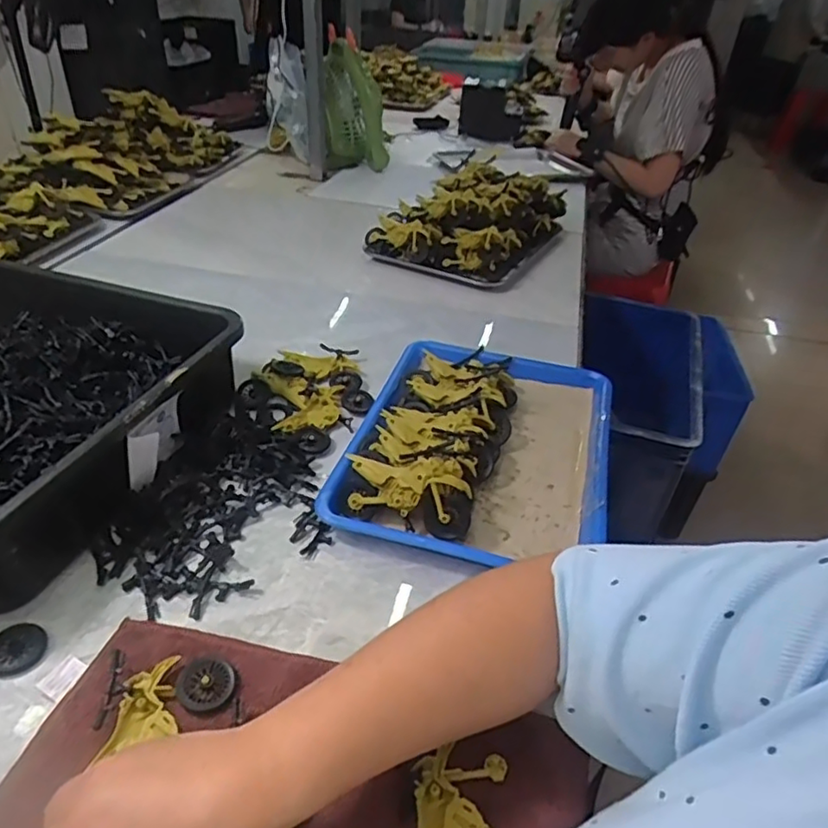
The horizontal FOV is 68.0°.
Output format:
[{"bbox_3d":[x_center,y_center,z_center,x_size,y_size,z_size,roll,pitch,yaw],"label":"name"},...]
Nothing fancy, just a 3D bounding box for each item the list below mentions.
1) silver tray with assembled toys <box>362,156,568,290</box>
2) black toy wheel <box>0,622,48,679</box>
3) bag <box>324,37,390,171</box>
[{"bbox_3d":[0.100,-0.344,1.070,0.243,0.110,0.313,20,39,21],"label":"silver tray with assembled toys"},{"bbox_3d":[-0.283,0.167,0.437,0.043,0.004,0.038,19,39,20],"label":"black toy wheel"},{"bbox_3d":[-0.131,-0.678,1.390,0.142,0.243,0.117,1,36,-3],"label":"bag"}]

